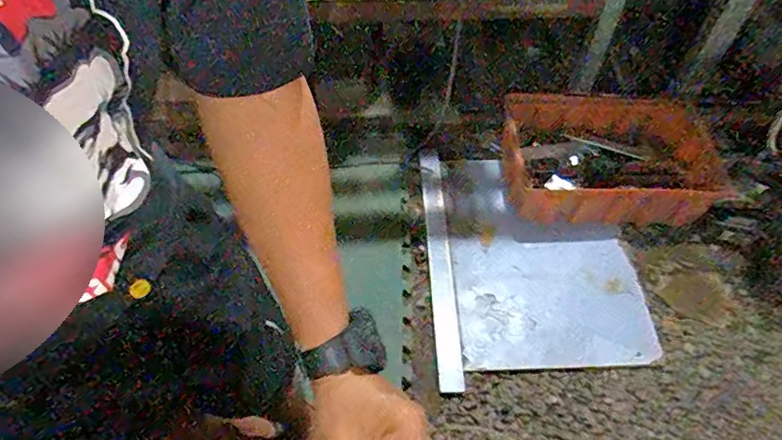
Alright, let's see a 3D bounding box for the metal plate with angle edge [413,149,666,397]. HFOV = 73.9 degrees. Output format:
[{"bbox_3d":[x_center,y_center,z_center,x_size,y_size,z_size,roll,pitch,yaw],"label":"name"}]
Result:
[{"bbox_3d":[0.382,0.096,1.441,0.554,0.038,0.704,-2,55,1],"label":"metal plate with angle edge"}]

